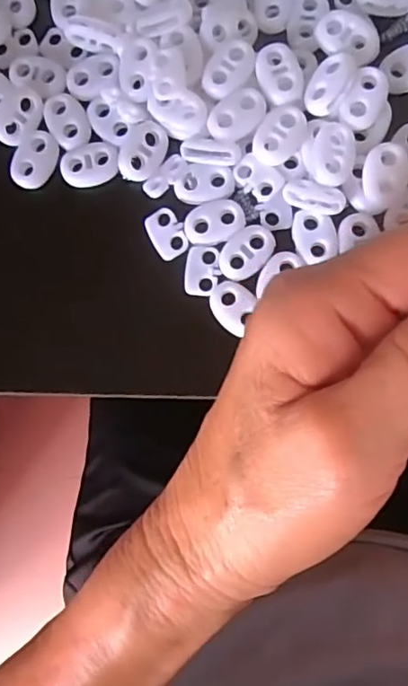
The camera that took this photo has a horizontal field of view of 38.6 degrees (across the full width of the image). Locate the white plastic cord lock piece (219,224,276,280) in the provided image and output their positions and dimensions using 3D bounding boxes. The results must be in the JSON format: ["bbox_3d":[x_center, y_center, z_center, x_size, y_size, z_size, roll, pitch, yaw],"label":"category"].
[{"bbox_3d":[0.016,-0.033,0.213,0.023,0.004,0.015,-42,85,3],"label":"white plastic cord lock piece"}]

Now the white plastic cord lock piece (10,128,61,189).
[{"bbox_3d":[-0.065,-0.070,0.224,0.014,0.004,0.022,28,89,5],"label":"white plastic cord lock piece"}]

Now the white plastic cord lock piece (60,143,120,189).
[{"bbox_3d":[-0.043,-0.068,0.219,0.022,0.004,0.016,-12,88,5],"label":"white plastic cord lock piece"}]

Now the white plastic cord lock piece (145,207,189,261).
[{"bbox_3d":[-0.014,-0.041,0.218,0.013,0.004,0.019,-22,87,4],"label":"white plastic cord lock piece"}]

